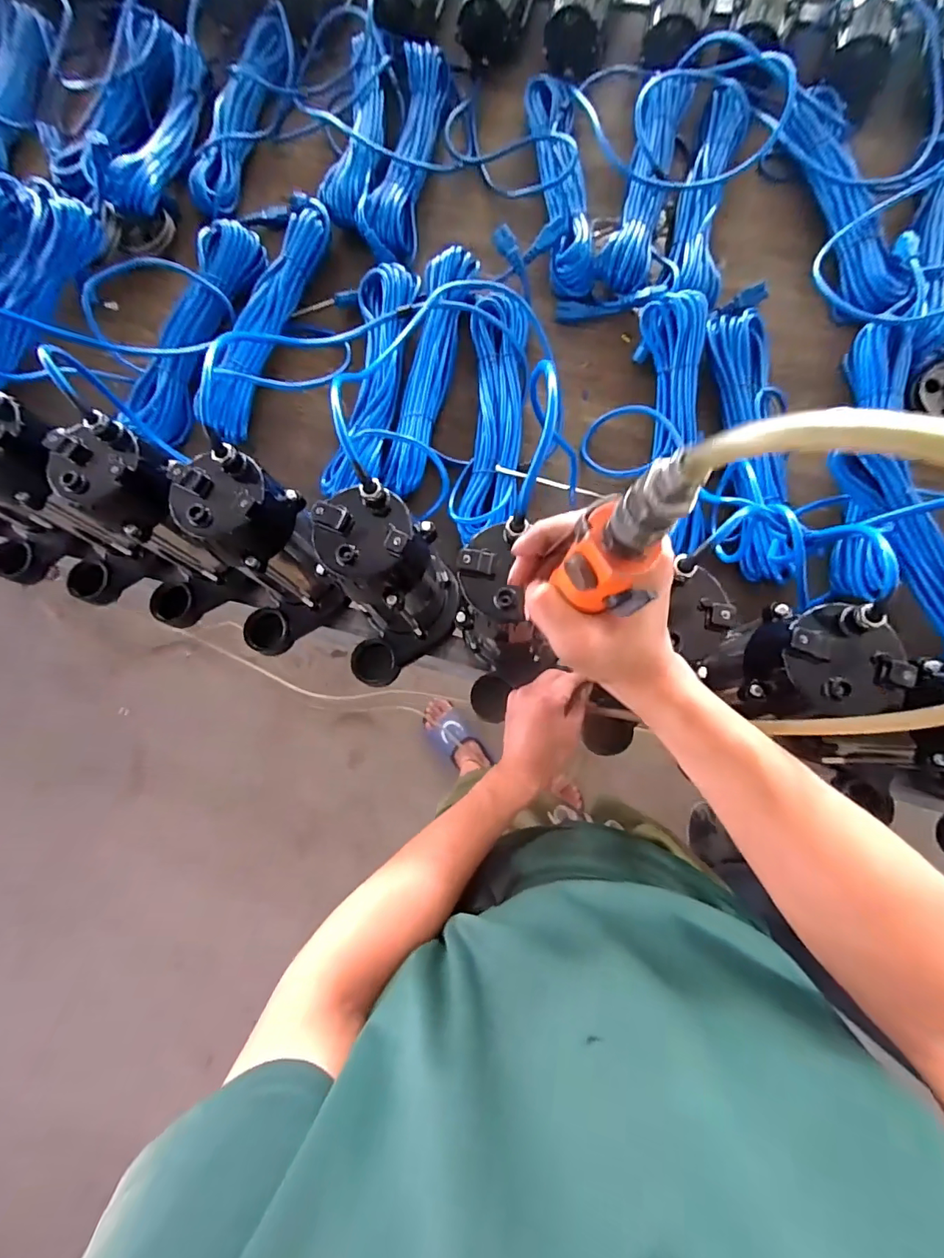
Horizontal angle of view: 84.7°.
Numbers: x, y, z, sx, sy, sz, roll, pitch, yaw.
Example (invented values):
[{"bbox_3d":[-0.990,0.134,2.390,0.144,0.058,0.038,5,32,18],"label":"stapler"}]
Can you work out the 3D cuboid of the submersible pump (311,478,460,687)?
[{"bbox_3d":[-0.091,-0.026,0.516,0.096,0.217,0.151,19,81,8],"label":"submersible pump"}]

